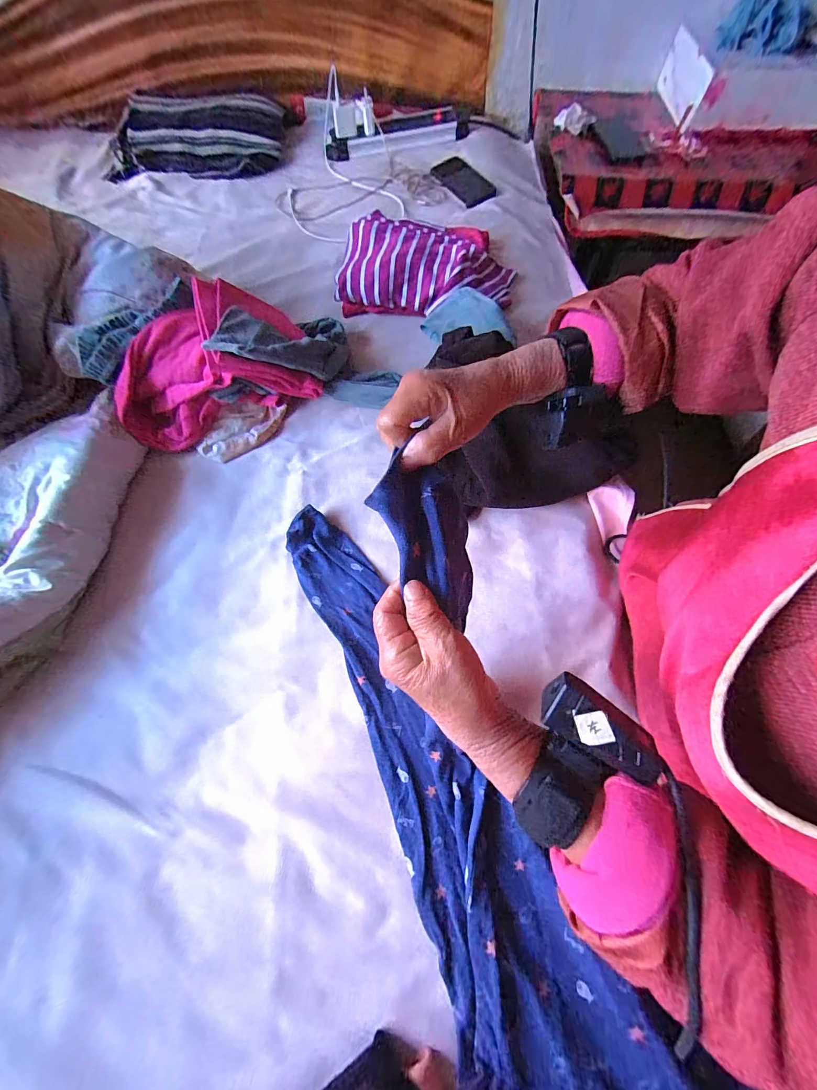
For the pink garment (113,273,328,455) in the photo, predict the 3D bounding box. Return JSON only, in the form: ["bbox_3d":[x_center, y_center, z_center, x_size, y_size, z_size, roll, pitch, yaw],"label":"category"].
[{"bbox_3d":[-0.297,-0.269,0.562,0.285,0.124,0.167,-21,69,-6],"label":"pink garment"}]

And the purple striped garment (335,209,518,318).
[{"bbox_3d":[0.034,-0.509,0.671,0.318,0.063,0.208,-1,69,2],"label":"purple striped garment"}]

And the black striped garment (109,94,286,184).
[{"bbox_3d":[-0.503,-0.949,0.862,0.415,0.104,0.131,-3,68,-2],"label":"black striped garment"}]

